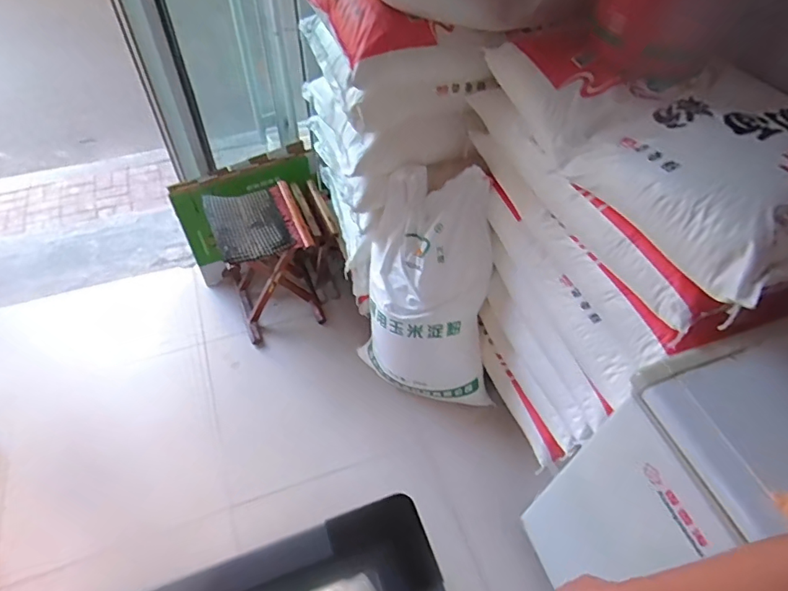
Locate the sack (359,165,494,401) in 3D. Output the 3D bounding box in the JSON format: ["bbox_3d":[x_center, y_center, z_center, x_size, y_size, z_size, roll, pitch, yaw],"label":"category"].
[{"bbox_3d":[0.102,0.000,1.518,0.357,0.756,0.187,0,23,-2],"label":"sack"}]

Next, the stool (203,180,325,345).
[{"bbox_3d":[-0.456,-0.126,1.798,0.291,0.432,0.362,-18,53,-16],"label":"stool"}]

